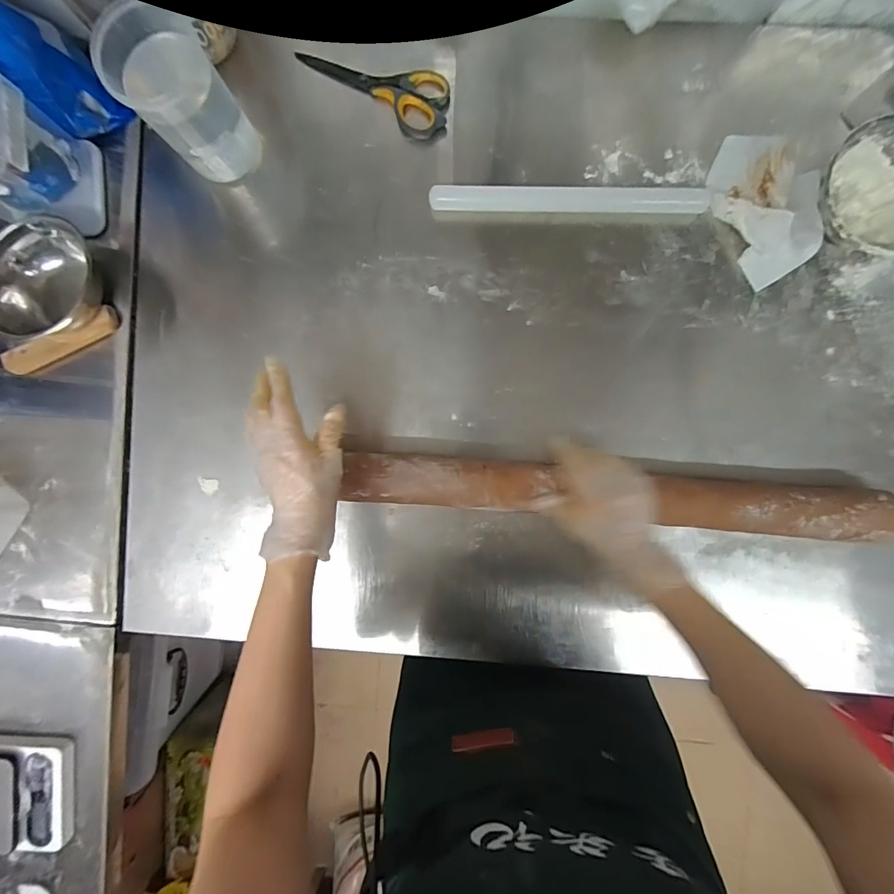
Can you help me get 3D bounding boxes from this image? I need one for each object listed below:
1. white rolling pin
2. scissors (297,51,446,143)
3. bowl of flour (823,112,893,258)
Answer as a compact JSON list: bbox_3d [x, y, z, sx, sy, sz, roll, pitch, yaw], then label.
[{"bbox_3d":[0.143,-0.289,0.493,0.320,0.025,0.031,2,92,2],"label":"white rolling pin"},{"bbox_3d":[-0.084,-0.445,0.503,0.191,0.014,0.066,30,92,1],"label":"scissors"},{"bbox_3d":[0.479,-0.277,0.466,0.130,0.060,0.141,0,92,2],"label":"bowl of flour"}]

